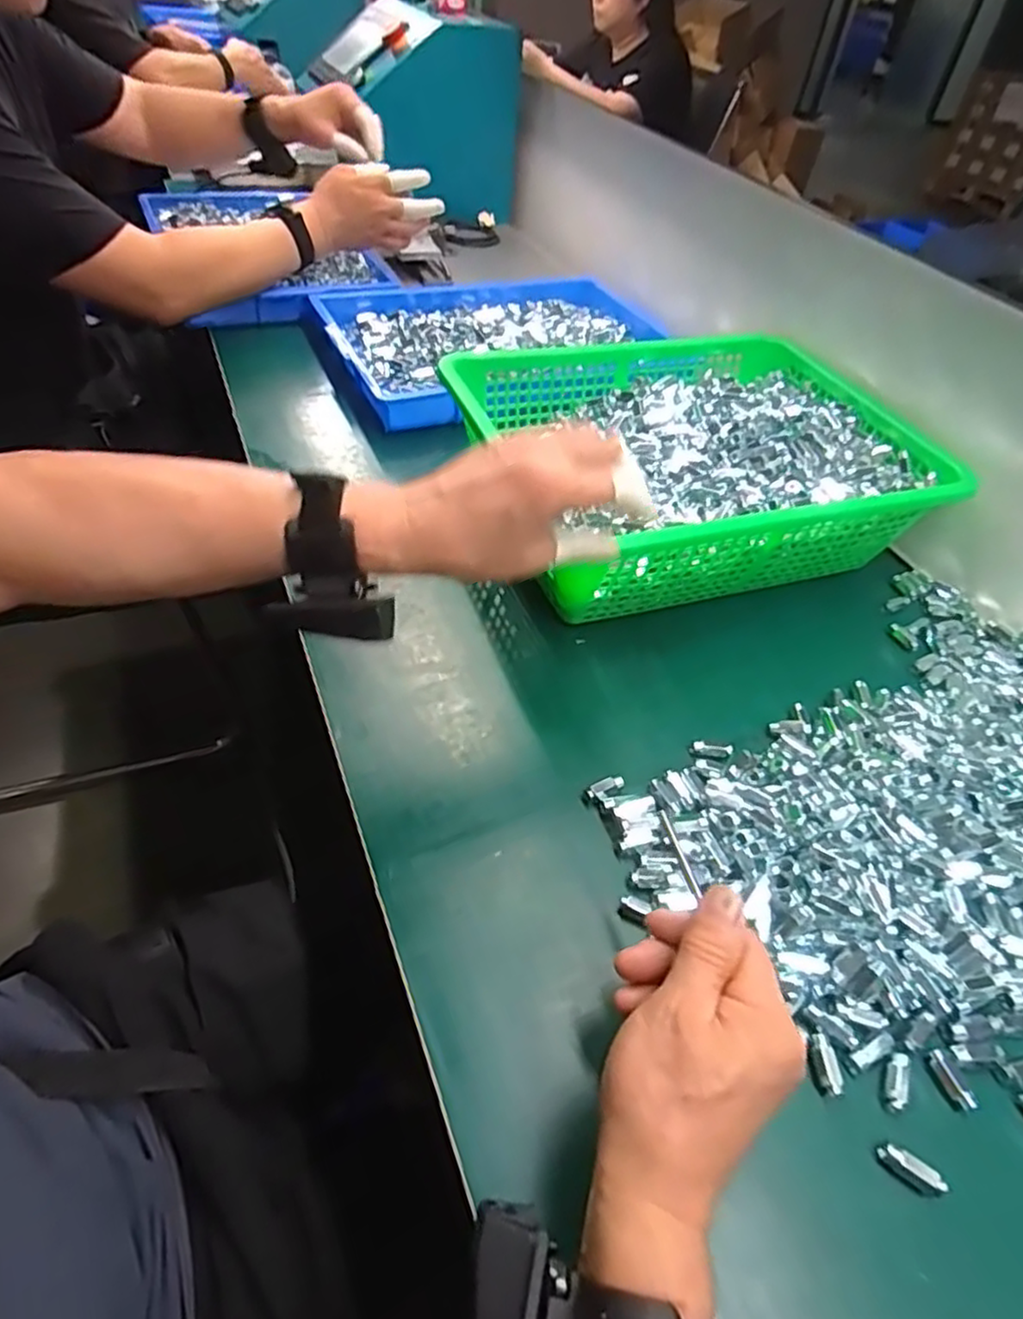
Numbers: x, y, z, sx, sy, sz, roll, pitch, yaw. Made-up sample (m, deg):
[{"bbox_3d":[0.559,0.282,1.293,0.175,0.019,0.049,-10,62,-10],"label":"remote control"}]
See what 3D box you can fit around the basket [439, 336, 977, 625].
[{"bbox_3d":[0.164,-0.180,0.643,0.385,0.104,0.294,-13,50,-18],"label":"basket"}]

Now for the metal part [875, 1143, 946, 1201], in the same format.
[{"bbox_3d":[0.192,0.245,0.331,0.028,0.008,0.010,29,51,18],"label":"metal part"}]

